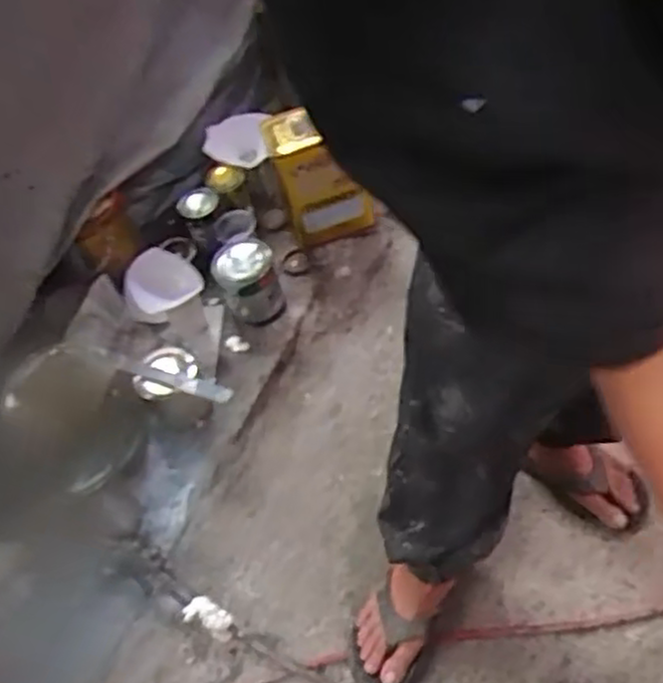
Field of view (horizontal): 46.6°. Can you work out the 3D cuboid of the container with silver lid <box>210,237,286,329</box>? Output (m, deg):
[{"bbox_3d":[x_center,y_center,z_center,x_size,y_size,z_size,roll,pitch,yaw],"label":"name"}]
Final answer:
[{"bbox_3d":[-0.147,-0.100,1.360,0.108,0.138,0.112,-1,56,2],"label":"container with silver lid"}]

